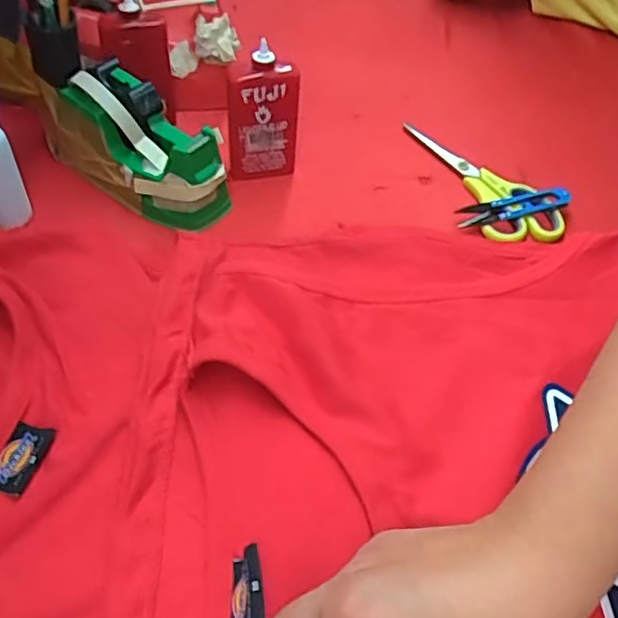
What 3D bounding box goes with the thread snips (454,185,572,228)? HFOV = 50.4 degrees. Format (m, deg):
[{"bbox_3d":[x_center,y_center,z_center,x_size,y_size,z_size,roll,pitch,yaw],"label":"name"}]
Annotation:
[{"bbox_3d":[0.175,-0.087,0.557,0.103,0.012,0.024,-17,51,-13],"label":"thread snips"}]

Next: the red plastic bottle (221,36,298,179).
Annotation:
[{"bbox_3d":[-0.041,-0.156,0.539,0.062,0.111,0.020,-12,50,-8],"label":"red plastic bottle"}]

